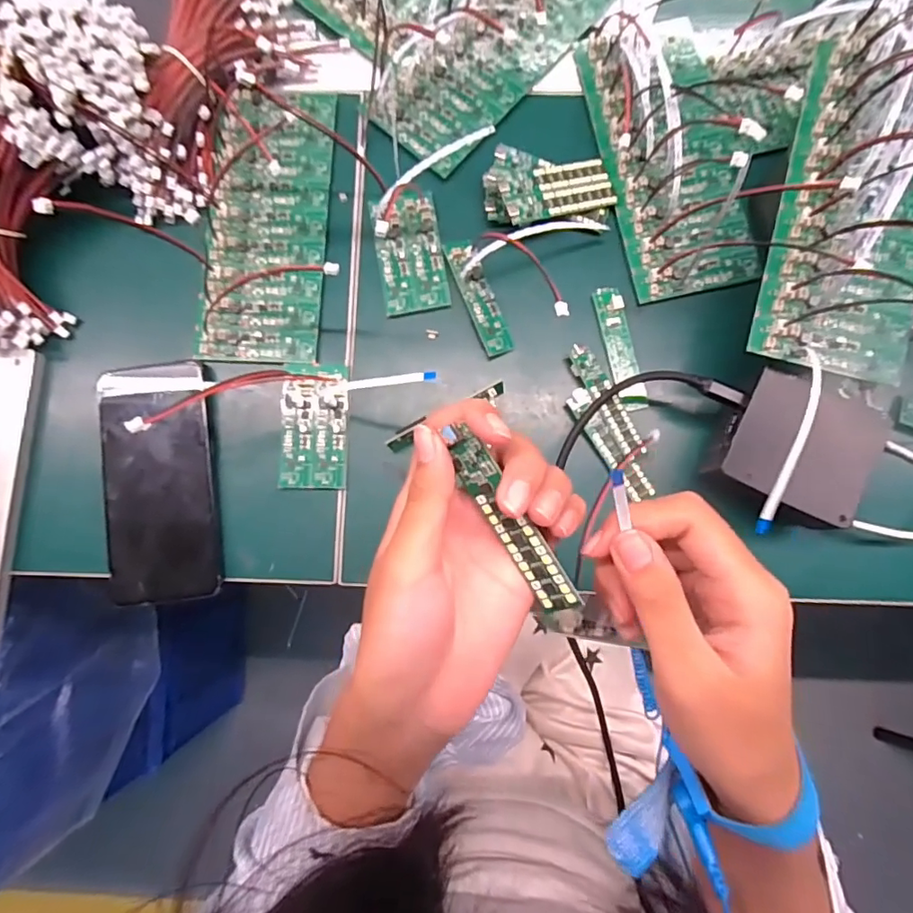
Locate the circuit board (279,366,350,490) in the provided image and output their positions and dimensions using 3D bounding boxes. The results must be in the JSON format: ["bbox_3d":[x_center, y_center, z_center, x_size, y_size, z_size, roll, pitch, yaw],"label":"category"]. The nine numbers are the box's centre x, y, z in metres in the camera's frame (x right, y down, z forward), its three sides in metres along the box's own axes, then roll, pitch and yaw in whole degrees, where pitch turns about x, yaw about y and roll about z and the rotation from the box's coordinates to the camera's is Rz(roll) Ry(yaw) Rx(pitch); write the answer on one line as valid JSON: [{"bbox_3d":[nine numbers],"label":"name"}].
[{"bbox_3d":[-0.094,-0.021,0.348,0.044,0.005,0.083,1,84,1],"label":"circuit board"}]

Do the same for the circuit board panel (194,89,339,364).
[{"bbox_3d":[-0.130,-0.163,0.365,0.079,0.014,0.195,2,84,1],"label":"circuit board panel"}]

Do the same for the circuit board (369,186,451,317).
[{"bbox_3d":[-0.031,-0.139,0.358,0.044,0.008,0.081,-9,83,0],"label":"circuit board"}]

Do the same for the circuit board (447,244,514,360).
[{"bbox_3d":[0.016,-0.106,0.353,0.020,0.008,0.078,-21,84,-1],"label":"circuit board"}]

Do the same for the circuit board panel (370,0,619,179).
[{"bbox_3d":[0.026,-0.289,0.371,0.079,0.011,0.191,42,86,6],"label":"circuit board panel"}]

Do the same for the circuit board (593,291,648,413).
[{"bbox_3d":[0.109,-0.072,0.349,0.018,0.007,0.084,-13,82,0],"label":"circuit board"}]

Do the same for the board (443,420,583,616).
[{"bbox_3d":[0.021,0.025,0.202,0.018,0.004,0.080,-28,98,34],"label":"board"}]

